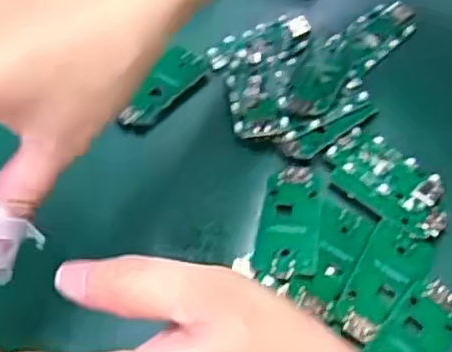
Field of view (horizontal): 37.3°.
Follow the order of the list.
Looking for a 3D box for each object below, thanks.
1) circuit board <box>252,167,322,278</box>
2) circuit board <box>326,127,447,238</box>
[{"bbox_3d":[0.033,0.024,0.345,0.031,0.006,0.063,5,56,9],"label":"circuit board"},{"bbox_3d":[0.087,0.002,0.357,0.072,0.006,0.039,40,68,21],"label":"circuit board"}]

